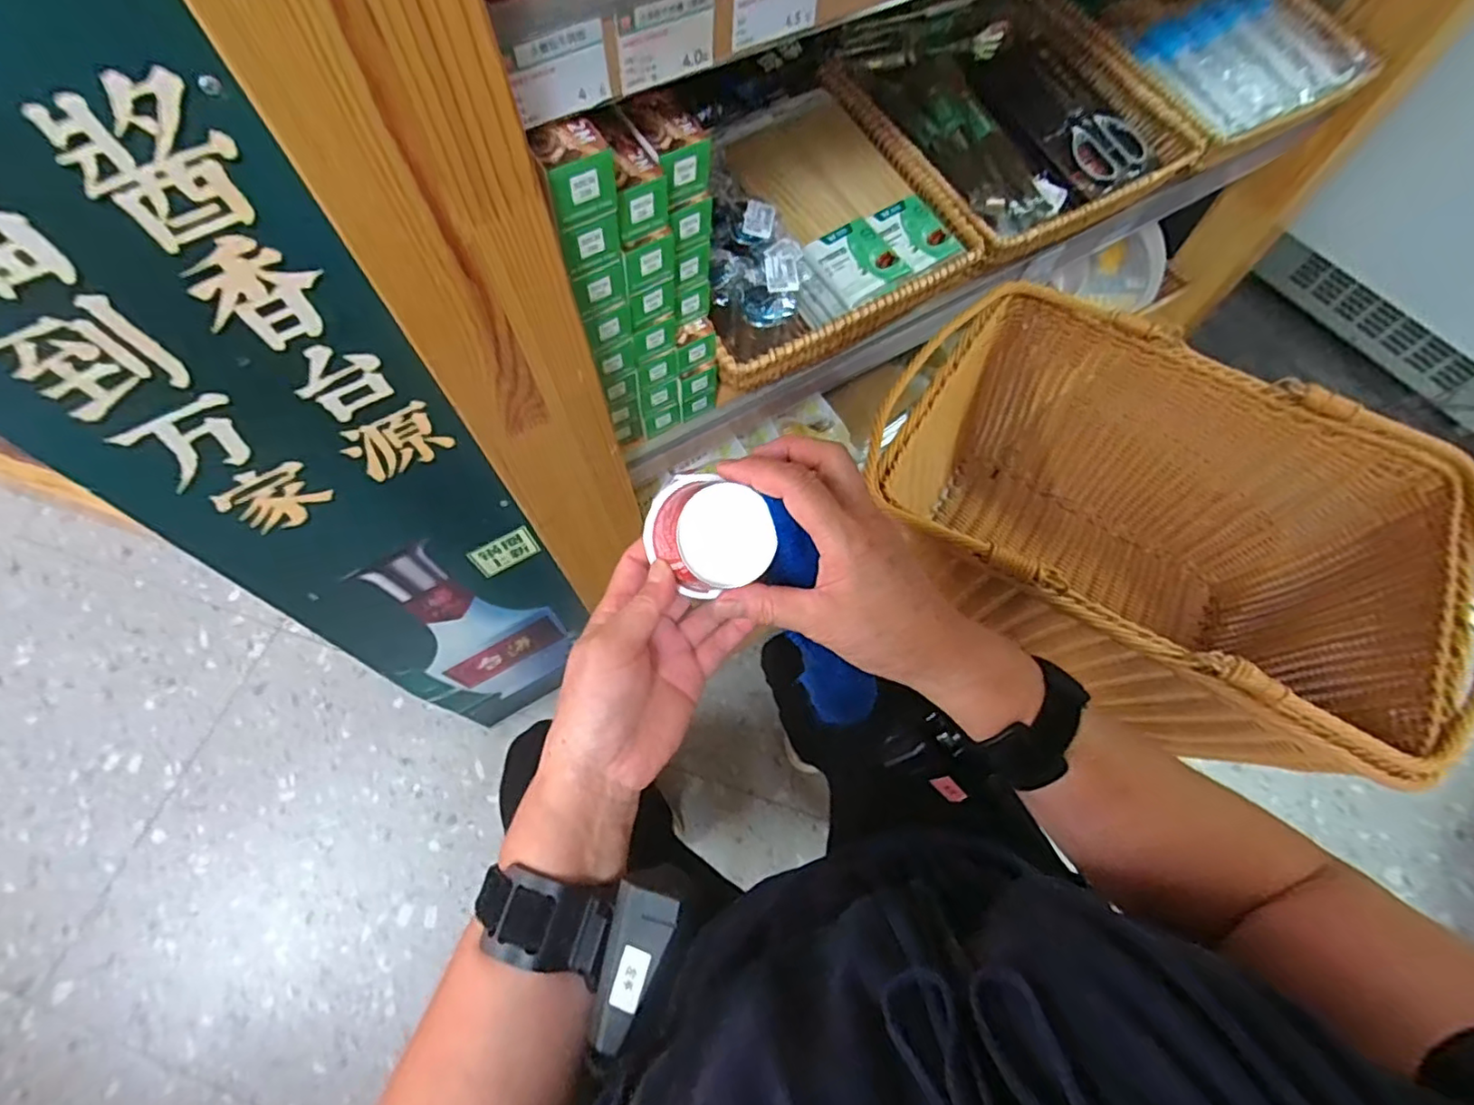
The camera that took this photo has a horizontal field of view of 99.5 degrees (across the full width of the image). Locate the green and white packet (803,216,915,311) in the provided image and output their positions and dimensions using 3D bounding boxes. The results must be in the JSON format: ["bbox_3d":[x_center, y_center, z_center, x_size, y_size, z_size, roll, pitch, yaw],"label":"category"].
[{"bbox_3d":[0.130,-0.318,0.671,0.088,0.007,0.087,-34,70,-15],"label":"green and white packet"}]

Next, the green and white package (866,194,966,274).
[{"bbox_3d":[0.202,-0.356,0.695,0.073,0.007,0.092,-30,69,-13],"label":"green and white package"}]

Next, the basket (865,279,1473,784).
[{"bbox_3d":[0.371,-0.018,0.637,0.461,0.276,0.337,29,68,13],"label":"basket"}]

